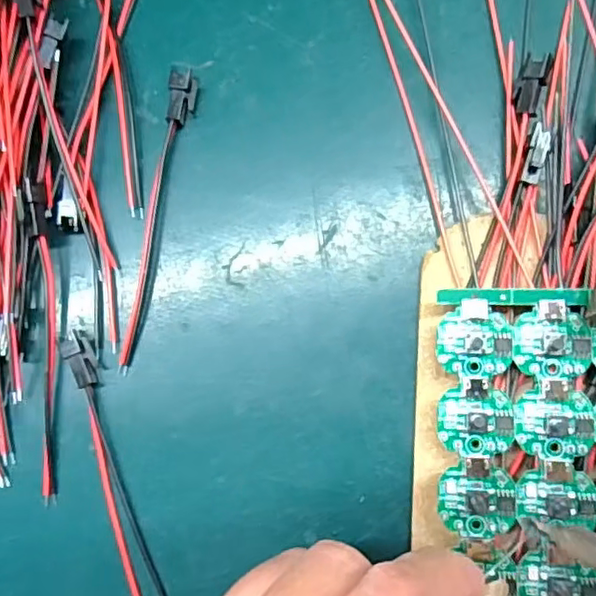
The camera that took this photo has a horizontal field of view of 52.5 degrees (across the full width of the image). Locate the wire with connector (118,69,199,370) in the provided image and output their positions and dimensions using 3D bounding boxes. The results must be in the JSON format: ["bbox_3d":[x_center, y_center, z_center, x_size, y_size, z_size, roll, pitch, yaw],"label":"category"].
[{"bbox_3d":[-0.048,-0.026,0.200,0.008,0.009,0.101,11,83,6],"label":"wire with connector"}]

